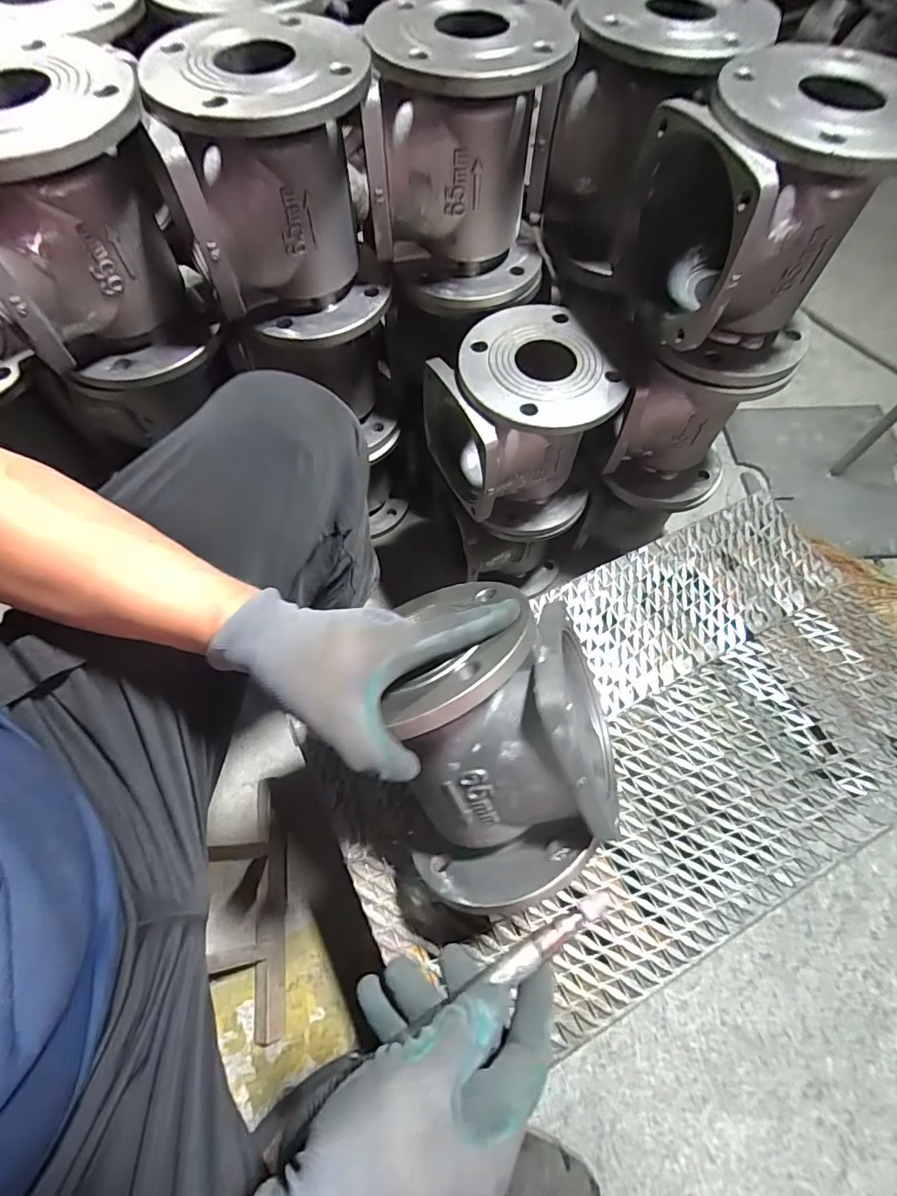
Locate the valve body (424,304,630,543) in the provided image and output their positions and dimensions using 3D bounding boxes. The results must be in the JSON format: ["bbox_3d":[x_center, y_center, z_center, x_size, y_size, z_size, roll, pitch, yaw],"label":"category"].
[{"bbox_3d":[0.085,-0.192,0.616,0.174,0.198,0.176,-31,69,-15],"label":"valve body"}]

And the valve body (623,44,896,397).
[{"bbox_3d":[0.273,-0.327,0.475,0.186,0.191,0.165,-6,65,-4],"label":"valve body"}]

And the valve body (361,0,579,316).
[{"bbox_3d":[0.017,-0.428,0.514,0.172,0.191,0.169,3,65,0],"label":"valve body"}]

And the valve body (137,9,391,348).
[{"bbox_3d":[-0.149,-0.366,0.476,0.163,0.185,0.162,-14,66,-8],"label":"valve body"}]

